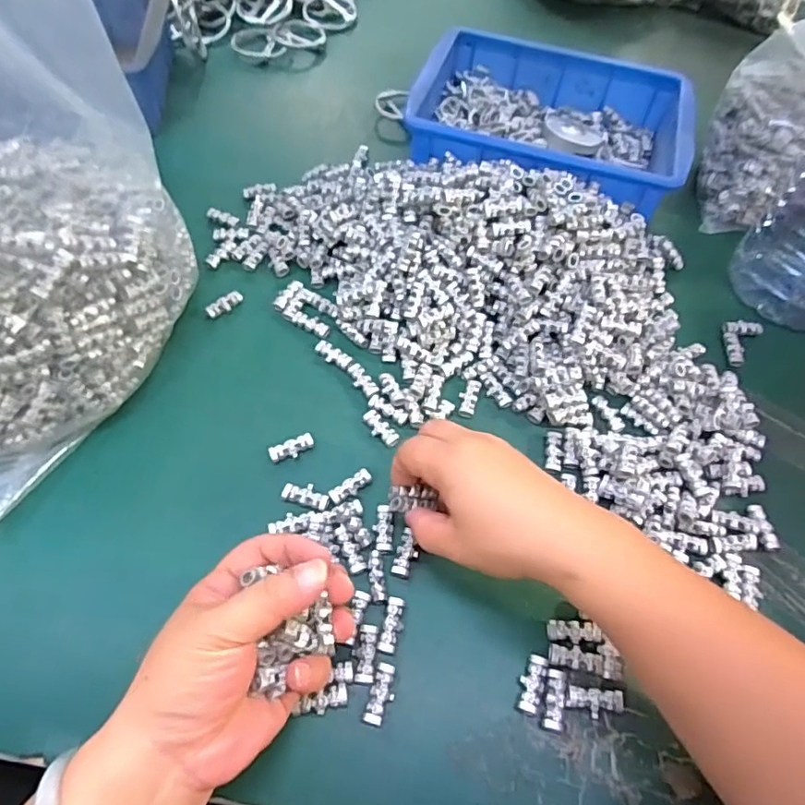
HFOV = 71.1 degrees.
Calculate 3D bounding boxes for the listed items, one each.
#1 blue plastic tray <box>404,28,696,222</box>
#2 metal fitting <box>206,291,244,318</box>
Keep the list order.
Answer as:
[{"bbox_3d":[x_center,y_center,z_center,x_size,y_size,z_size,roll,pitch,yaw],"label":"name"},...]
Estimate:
[{"bbox_3d":[0.137,-0.259,0.537,0.237,0.070,0.185,16,58,5],"label":"blue plastic tray"},{"bbox_3d":[-0.140,-0.077,0.444,0.030,0.009,0.010,-33,66,-22],"label":"metal fitting"}]

